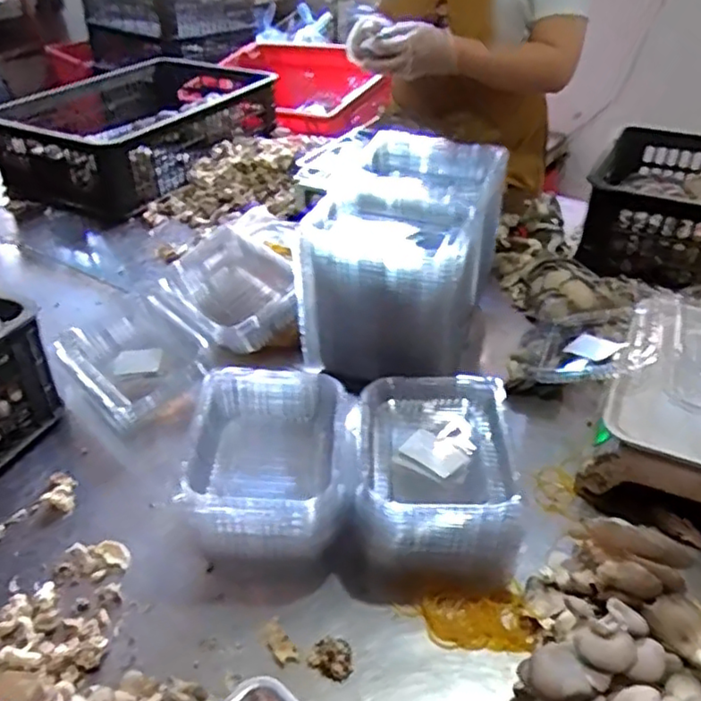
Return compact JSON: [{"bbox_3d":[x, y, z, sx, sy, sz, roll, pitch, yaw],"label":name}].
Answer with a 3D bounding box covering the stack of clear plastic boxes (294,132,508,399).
[{"bbox_3d":[0.080,-0.114,0.897,0.210,0.251,0.304,15,39,20],"label":"stack of clear plastic boxes"}]

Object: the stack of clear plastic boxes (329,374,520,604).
[{"bbox_3d":[0.076,0.137,0.669,0.169,0.115,0.211,2,36,4],"label":"stack of clear plastic boxes"}]

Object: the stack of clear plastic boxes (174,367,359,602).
[{"bbox_3d":[-0.080,0.127,0.675,0.157,0.120,0.207,-2,36,-1],"label":"stack of clear plastic boxes"}]

